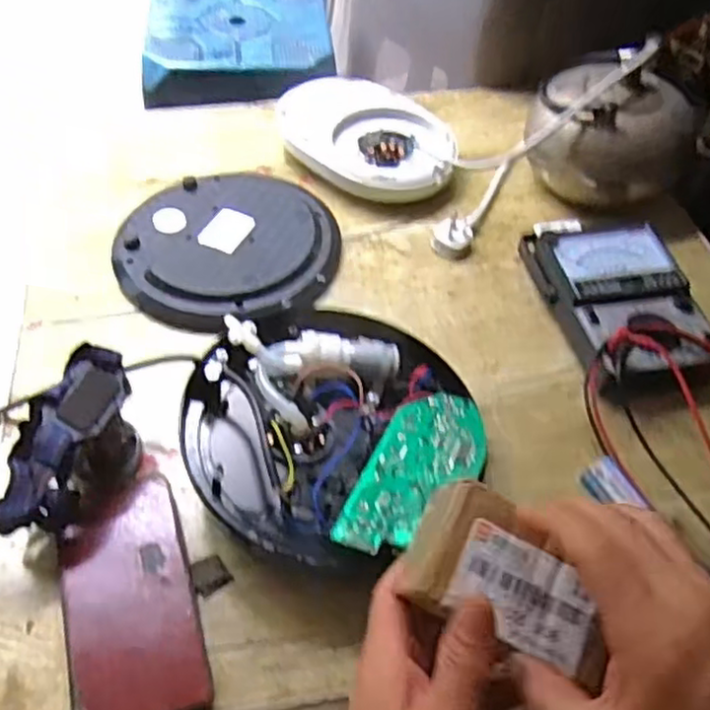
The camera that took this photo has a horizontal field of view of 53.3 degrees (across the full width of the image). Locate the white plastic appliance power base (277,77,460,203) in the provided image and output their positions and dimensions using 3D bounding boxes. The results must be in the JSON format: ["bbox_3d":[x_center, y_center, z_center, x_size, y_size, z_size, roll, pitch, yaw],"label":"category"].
[{"bbox_3d":[0.009,-0.234,0.769,0.212,0.042,0.138,38,59,22],"label":"white plastic appliance power base"}]

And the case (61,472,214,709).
[{"bbox_3d":[-0.147,0.159,0.463,0.080,0.019,0.163,-13,53,-14],"label":"case"}]

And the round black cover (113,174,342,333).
[{"bbox_3d":[-0.120,-0.106,0.675,0.204,0.018,0.203,2,53,-3],"label":"round black cover"}]

